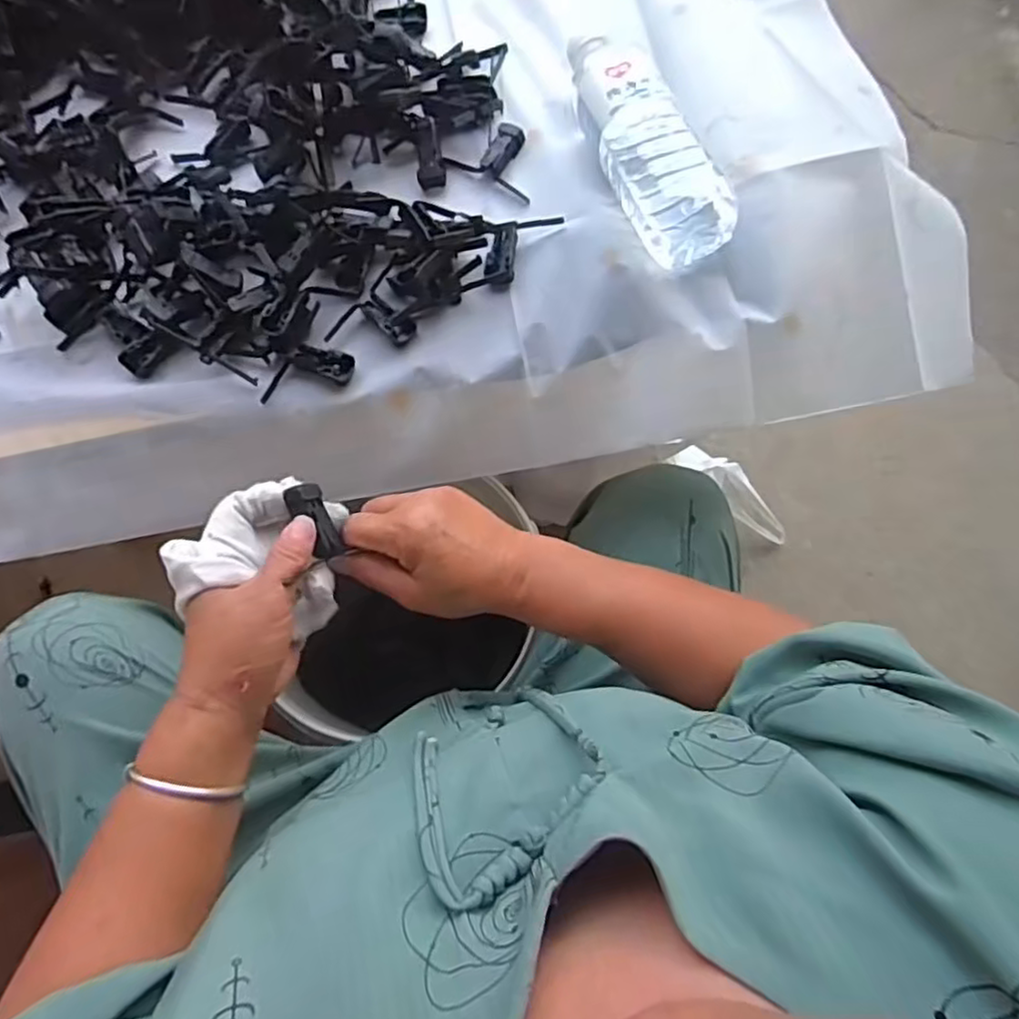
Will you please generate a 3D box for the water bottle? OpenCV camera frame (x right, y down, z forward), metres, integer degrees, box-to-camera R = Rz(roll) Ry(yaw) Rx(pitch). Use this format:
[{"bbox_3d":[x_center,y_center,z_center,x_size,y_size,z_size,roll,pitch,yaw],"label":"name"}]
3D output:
[{"bbox_3d":[0.098,-0.268,0.502,0.057,0.055,0.183,-22,73,-8],"label":"water bottle"}]

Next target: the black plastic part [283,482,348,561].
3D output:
[{"bbox_3d":[-0.116,0.007,0.410,0.020,0.014,0.047,-28,88,-10],"label":"black plastic part"}]

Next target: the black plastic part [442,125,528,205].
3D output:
[{"bbox_3d":[-0.005,-0.284,0.544,0.076,0.014,0.051,31,73,9],"label":"black plastic part"}]

